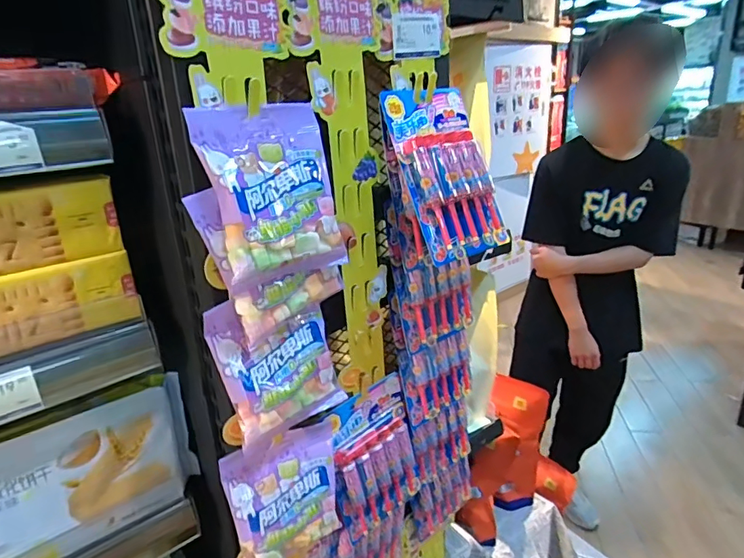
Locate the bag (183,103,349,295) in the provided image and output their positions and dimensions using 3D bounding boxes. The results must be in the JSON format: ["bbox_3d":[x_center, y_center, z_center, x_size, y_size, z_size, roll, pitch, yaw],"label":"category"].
[{"bbox_3d":[-0.079,-0.070,0.394,0.038,0.134,0.111,16,28,41],"label":"bag"}]

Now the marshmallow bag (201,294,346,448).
[{"bbox_3d":[-0.082,0.078,0.440,0.116,0.129,0.022,-18,25,-34],"label":"marshmallow bag"}]

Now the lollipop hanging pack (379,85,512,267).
[{"bbox_3d":[0.081,-0.113,0.491,0.108,0.177,0.022,-19,-2,-35],"label":"lollipop hanging pack"}]

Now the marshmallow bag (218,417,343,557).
[{"bbox_3d":[-0.085,0.218,0.483,0.113,0.129,0.027,-17,24,-32],"label":"marshmallow bag"}]

